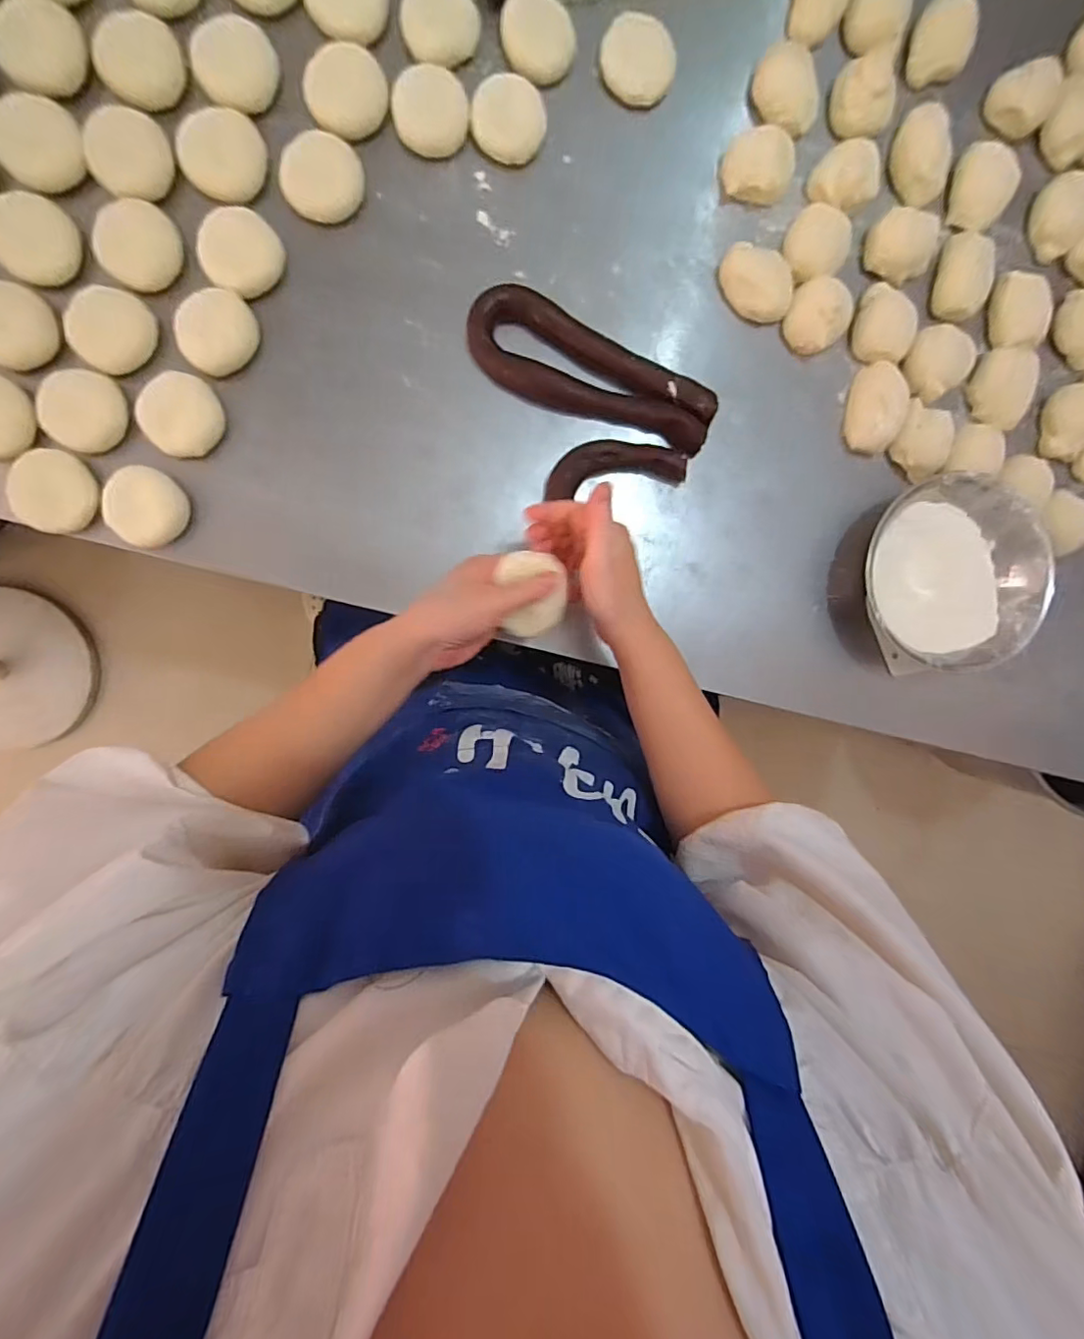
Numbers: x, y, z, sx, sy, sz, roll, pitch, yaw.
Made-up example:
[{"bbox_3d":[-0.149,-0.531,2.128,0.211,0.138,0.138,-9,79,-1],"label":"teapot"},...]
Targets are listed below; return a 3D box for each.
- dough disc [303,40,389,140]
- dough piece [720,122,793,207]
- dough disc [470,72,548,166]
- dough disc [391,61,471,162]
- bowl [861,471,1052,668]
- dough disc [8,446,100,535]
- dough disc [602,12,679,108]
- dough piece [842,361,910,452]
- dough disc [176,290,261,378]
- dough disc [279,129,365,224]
[{"bbox_3d":[-0.172,-0.507,0.480,0.068,0.015,0.061,1,94,-7],"label":"dough disc"},{"bbox_3d":[0.208,-0.479,0.523,0.068,0.031,0.055,16,92,-8],"label":"dough piece"},{"bbox_3d":[-0.030,-0.500,0.498,0.065,0.015,0.062,-1,94,-7],"label":"dough disc"},{"bbox_3d":[-0.100,-0.499,0.490,0.065,0.014,0.062,-1,94,-7],"label":"dough disc"},{"bbox_3d":[0.408,-0.096,0.553,0.172,0.062,0.181,-1,94,-7],"label":"bowl"},{"bbox_3d":[-0.429,-0.153,0.480,0.064,0.020,0.068,-1,94,-7],"label":"dough disc"},{"bbox_3d":[0.089,-0.564,0.507,0.069,0.016,0.062,41,89,-8],"label":"dough disc"},{"bbox_3d":[0.334,-0.261,0.547,0.047,0.029,0.083,12,93,-8],"label":"dough piece"},{"bbox_3d":[-0.286,-0.299,0.481,0.066,0.017,0.064,-1,94,-7],"label":"dough disc"},{"bbox_3d":[-0.195,-0.439,0.487,0.068,0.011,0.076,-5,95,-6],"label":"dough disc"}]

